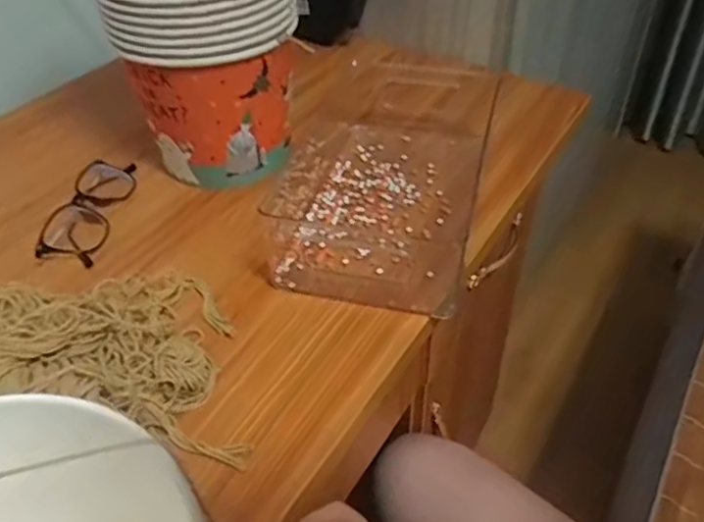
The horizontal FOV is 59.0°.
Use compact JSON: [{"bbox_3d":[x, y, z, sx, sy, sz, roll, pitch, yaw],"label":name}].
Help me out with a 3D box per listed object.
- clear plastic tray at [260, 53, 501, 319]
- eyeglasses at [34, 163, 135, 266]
[{"bbox_3d":[0.021,-0.085,0.564,0.188,0.070,0.289,9,43,13],"label":"clear plastic tray"},{"bbox_3d":[-0.234,-0.050,0.560,0.050,0.023,0.132,0,42,2],"label":"eyeglasses"}]

